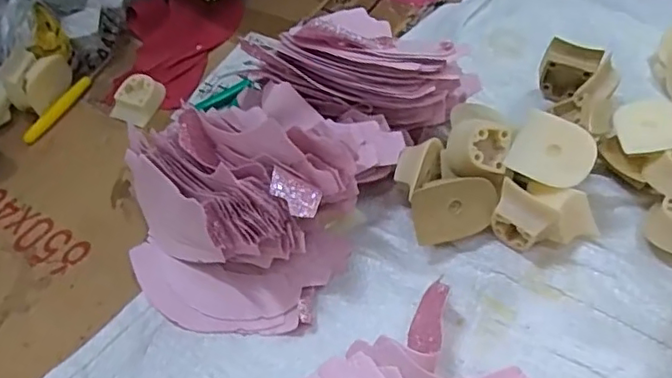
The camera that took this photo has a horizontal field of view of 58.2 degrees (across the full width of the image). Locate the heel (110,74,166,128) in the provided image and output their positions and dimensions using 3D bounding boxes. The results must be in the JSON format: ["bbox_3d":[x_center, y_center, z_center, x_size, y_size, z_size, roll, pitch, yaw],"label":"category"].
[{"bbox_3d":[-0.169,-0.078,0.511,0.033,0.019,0.042,19,56,20],"label":"heel"}]

